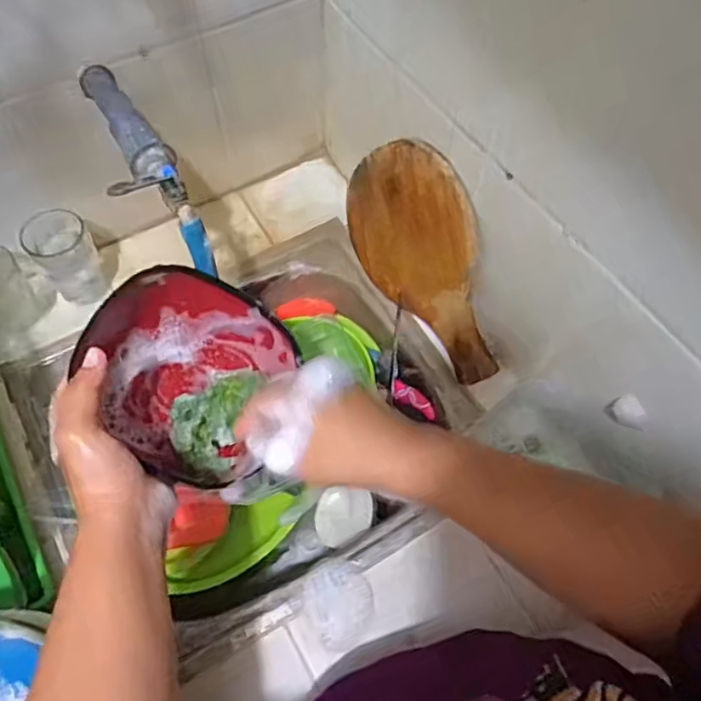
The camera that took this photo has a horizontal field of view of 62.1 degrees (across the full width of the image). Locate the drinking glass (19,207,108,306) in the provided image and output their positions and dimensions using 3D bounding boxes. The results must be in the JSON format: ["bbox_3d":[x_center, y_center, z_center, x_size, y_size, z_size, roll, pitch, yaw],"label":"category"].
[{"bbox_3d":[-0.314,-0.100,0.658,0.061,0.105,0.067,1,62,-2],"label":"drinking glass"}]

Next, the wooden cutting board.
[{"bbox_3d":[0.084,-0.094,0.629,0.014,0.181,0.263,-25,81,-30],"label":"wooden cutting board"}]

